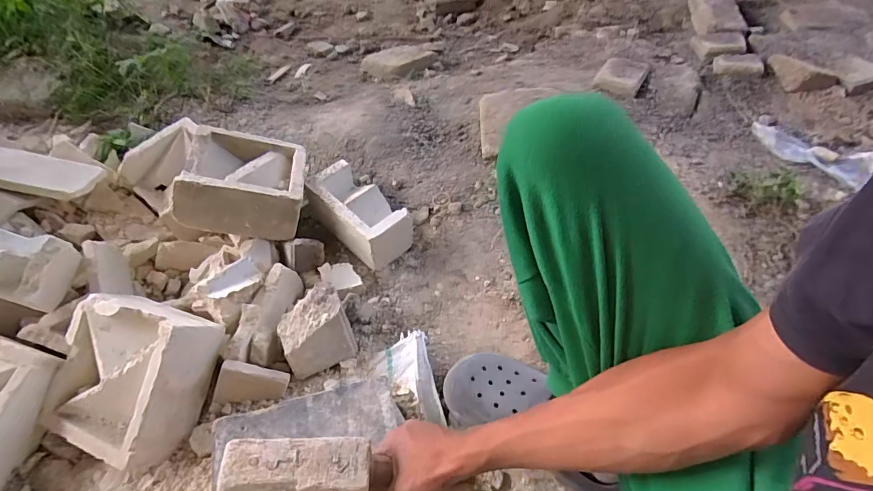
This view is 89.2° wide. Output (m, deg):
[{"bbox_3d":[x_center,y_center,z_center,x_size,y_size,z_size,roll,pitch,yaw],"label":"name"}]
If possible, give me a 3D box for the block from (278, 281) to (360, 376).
[{"bbox_3d":[-0.192,0.137,0.715,0.112,0.087,0.103,-22,54,-11],"label":"block"}]

